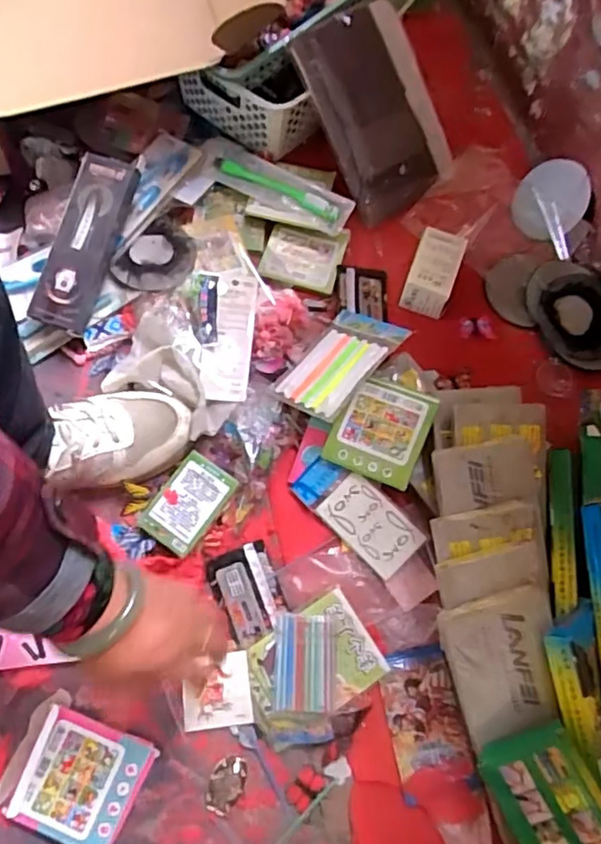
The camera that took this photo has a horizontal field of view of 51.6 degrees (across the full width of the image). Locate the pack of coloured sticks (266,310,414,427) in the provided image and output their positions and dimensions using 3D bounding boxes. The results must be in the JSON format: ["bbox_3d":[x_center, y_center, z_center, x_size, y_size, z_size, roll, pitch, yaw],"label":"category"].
[{"bbox_3d":[0.034,-0.062,0.643,0.125,0.013,0.102,-47,43,-15],"label":"pack of coloured sticks"}]

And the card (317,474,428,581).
[{"bbox_3d":[0.067,0.102,0.608,0.097,0.005,0.055,42,93,10],"label":"card"}]

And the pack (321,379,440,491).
[{"bbox_3d":[0.077,0.008,0.607,0.088,0.008,0.093,21,88,17],"label":"pack"}]

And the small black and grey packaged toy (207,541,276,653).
[{"bbox_3d":[-0.053,0.166,0.593,0.057,0.008,0.087,-15,70,-8],"label":"small black and grey packaged toy"}]

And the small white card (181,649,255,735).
[{"bbox_3d":[-0.076,0.245,0.566,0.060,0.004,0.060,-6,69,-5],"label":"small white card"}]

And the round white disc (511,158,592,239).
[{"bbox_3d":[0.296,-0.264,0.739,0.080,0.089,0.009,38,37,14],"label":"round white disc"}]

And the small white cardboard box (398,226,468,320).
[{"bbox_3d":[0.149,-0.169,0.703,0.052,0.047,0.085,19,69,5],"label":"small white cardboard box"}]

